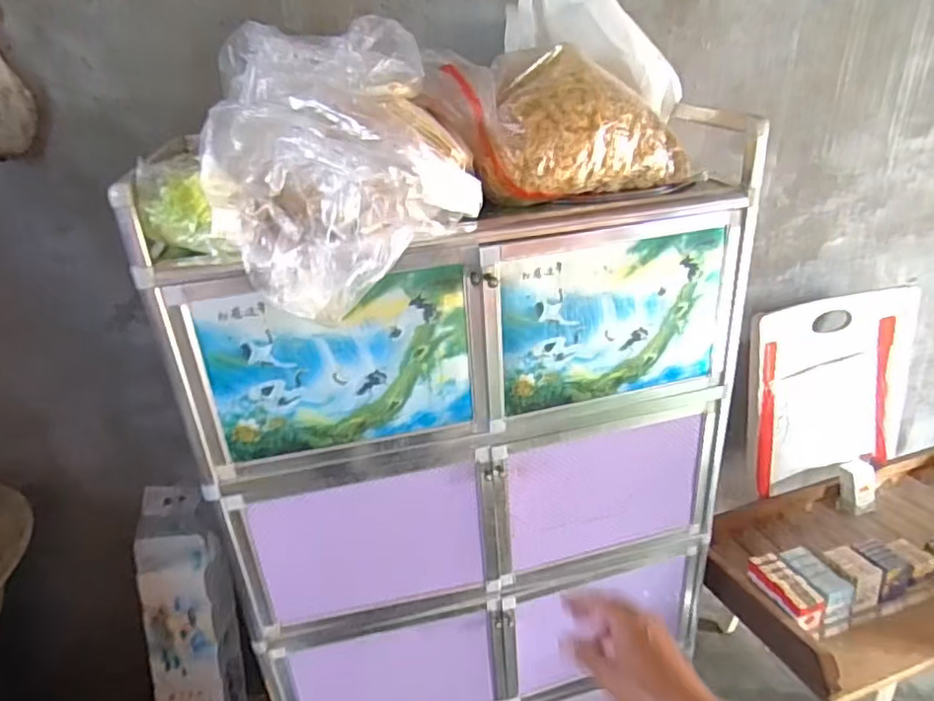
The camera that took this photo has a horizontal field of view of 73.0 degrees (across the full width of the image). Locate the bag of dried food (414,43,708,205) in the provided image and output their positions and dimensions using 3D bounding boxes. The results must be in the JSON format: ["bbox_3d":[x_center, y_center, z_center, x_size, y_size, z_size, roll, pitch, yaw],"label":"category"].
[{"bbox_3d":[0.118,-0.302,0.852,0.321,0.176,0.177,-9,28,-9],"label":"bag of dried food"}]

